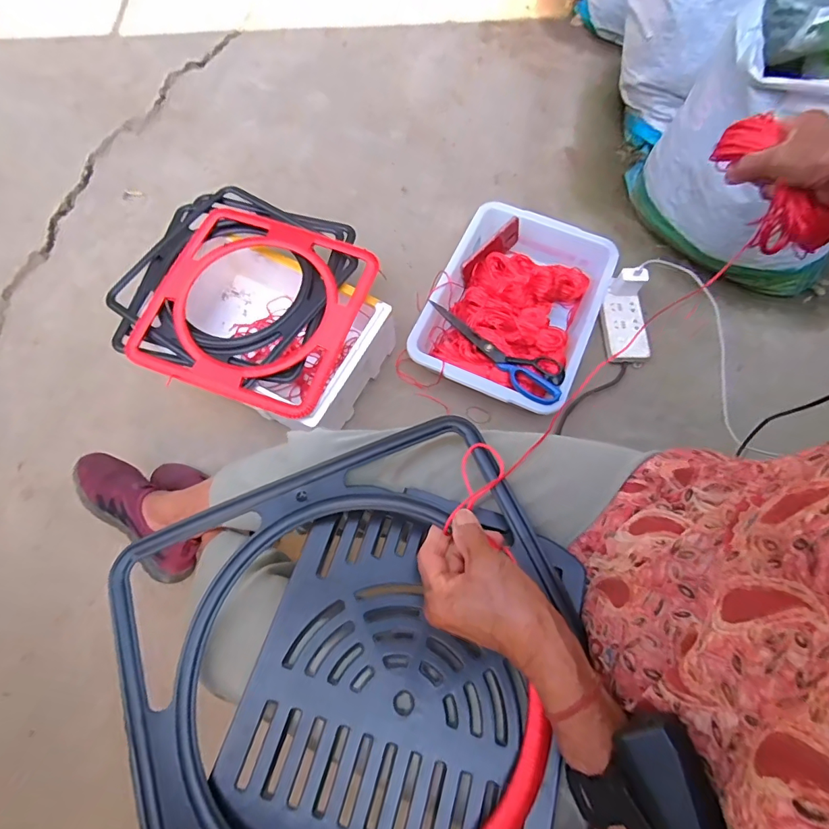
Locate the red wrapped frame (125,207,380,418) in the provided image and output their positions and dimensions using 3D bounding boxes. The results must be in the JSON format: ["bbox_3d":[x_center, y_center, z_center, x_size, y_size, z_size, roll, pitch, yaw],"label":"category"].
[{"bbox_3d":[-0.273,-0.196,0.780,0.348,0.021,0.351,19,72,7],"label":"red wrapped frame"}]

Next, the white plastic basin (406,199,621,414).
[{"bbox_3d":[0.199,-0.211,0.913,0.302,0.117,0.419,24,71,8],"label":"white plastic basin"}]

